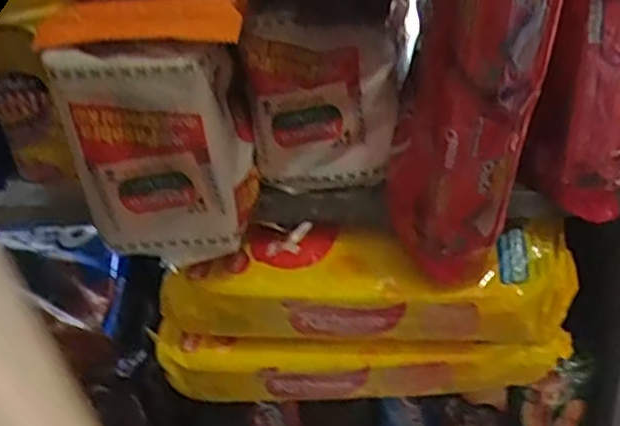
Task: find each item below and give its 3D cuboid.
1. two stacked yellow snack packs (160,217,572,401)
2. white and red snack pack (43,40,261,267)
[{"bbox_3d":[0.027,0.060,0.410,0.232,0.095,0.043,0,30,11],"label":"two stacked yellow snack packs"},{"bbox_3d":[-0.072,-0.034,0.360,0.076,0.110,0.057,0,30,10],"label":"white and red snack pack"}]

